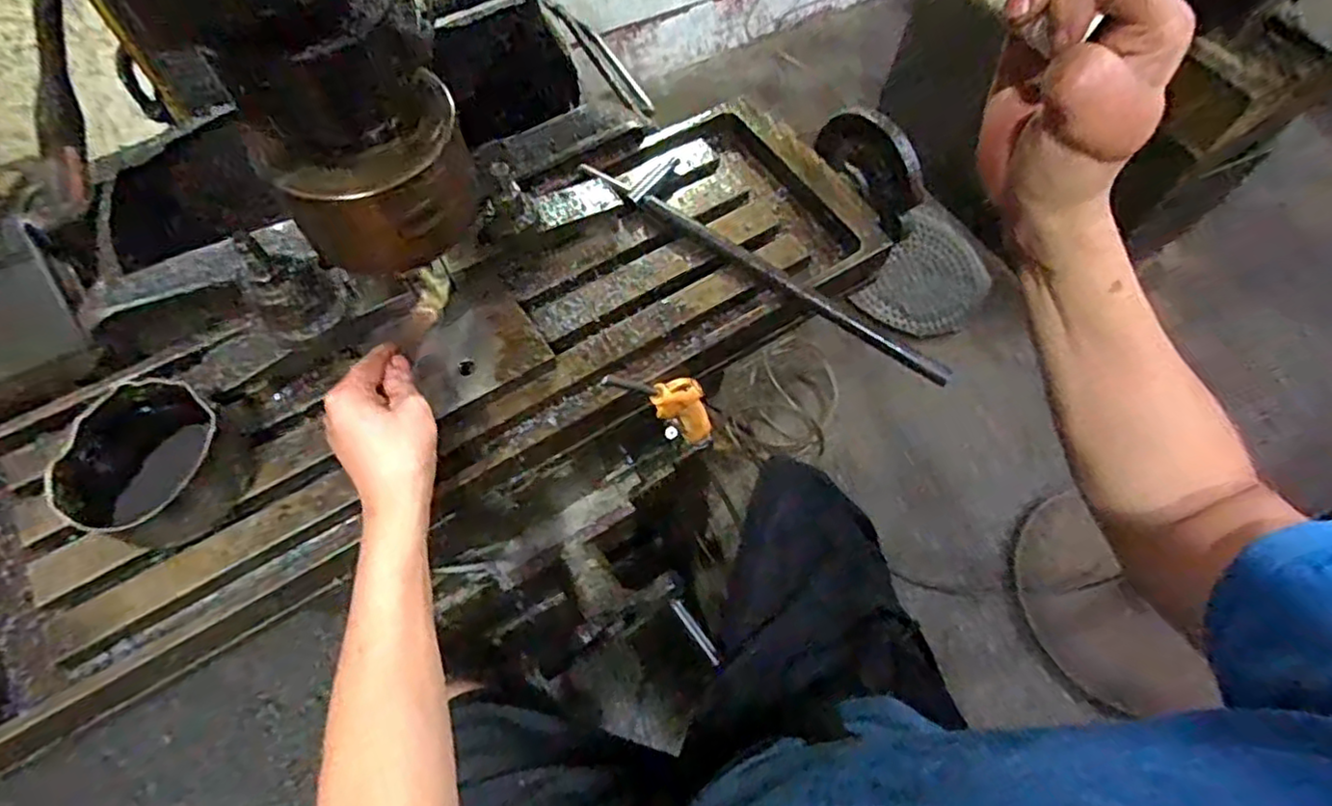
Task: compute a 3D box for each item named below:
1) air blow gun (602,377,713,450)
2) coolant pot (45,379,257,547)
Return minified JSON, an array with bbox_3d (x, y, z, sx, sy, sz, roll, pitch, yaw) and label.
[{"bbox_3d":[0.009,-0.001,0.572,0.054,0.197,0.024,-24,64,12],"label":"air blow gun"},{"bbox_3d":[-0.365,0.044,0.477,0.096,0.059,0.104,1,63,-2],"label":"coolant pot"}]

